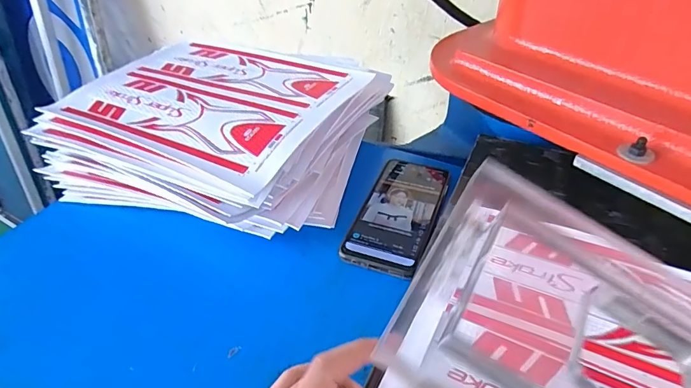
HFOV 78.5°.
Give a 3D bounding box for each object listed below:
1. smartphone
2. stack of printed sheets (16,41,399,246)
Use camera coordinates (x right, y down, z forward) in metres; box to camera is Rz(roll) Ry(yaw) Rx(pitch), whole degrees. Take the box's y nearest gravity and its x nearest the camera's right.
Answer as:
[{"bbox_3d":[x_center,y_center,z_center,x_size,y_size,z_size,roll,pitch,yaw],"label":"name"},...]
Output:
[{"bbox_3d":[0.058,0.017,0.445,0.075,0.011,0.163,12,42,19],"label":"smartphone"},{"bbox_3d":[-0.162,-0.087,0.524,0.367,0.079,0.279,10,41,16],"label":"stack of printed sheets"}]

